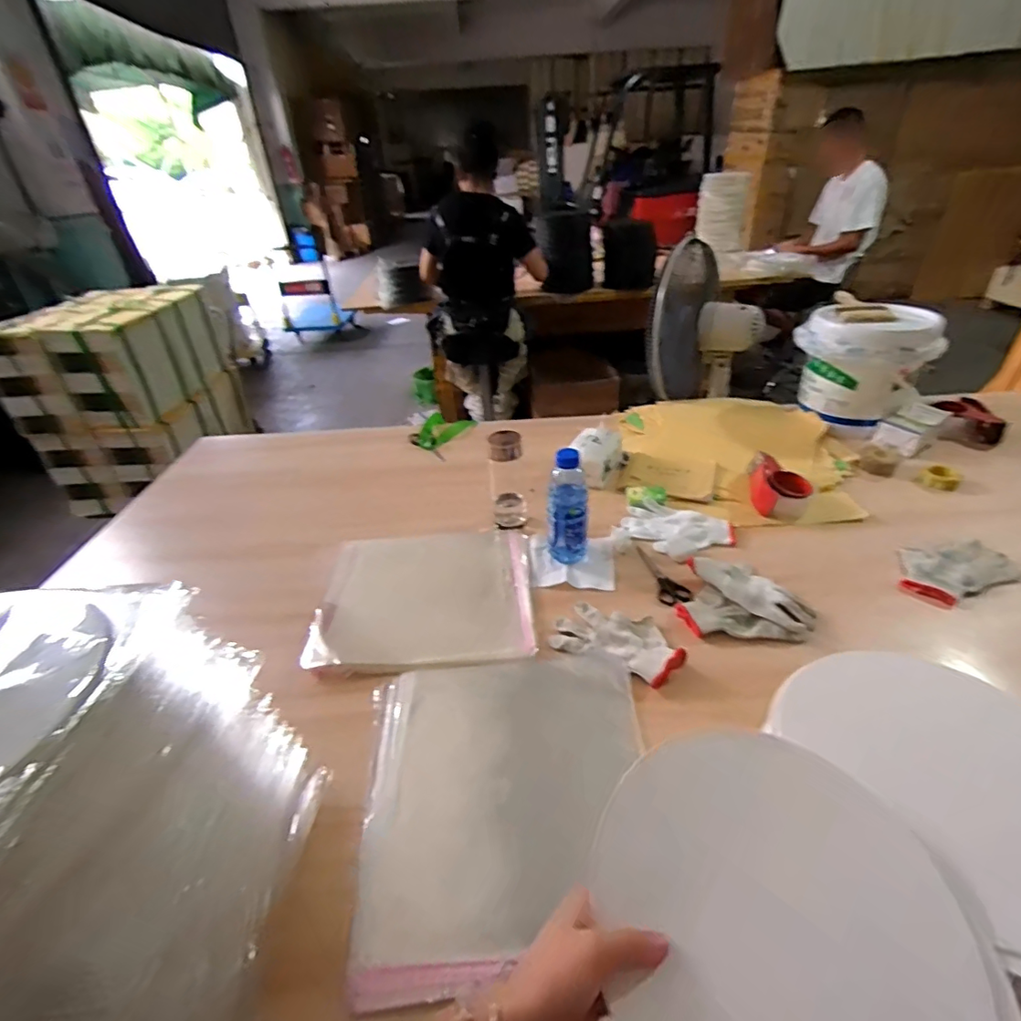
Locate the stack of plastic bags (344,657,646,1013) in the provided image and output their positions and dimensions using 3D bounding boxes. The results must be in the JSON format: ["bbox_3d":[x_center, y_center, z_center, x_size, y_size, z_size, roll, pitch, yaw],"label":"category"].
[{"bbox_3d":[0.002,0.316,0.602,0.329,0.017,0.340,-7,36,-4],"label":"stack of plastic bags"}]

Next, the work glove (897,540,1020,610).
[{"bbox_3d":[0.716,0.095,0.848,0.196,0.028,0.121,-15,38,-15],"label":"work glove"}]

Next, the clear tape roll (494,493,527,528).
[{"bbox_3d":[0.000,-0.006,1.010,0.063,0.050,0.061,1,36,6],"label":"clear tape roll"}]

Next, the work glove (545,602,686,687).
[{"bbox_3d":[0.157,0.185,0.750,0.181,0.032,0.099,16,41,25],"label":"work glove"}]

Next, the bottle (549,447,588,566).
[{"bbox_3d":[0.097,-0.004,0.879,0.067,0.193,0.064,3,37,9],"label":"bottle"}]

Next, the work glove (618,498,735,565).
[{"bbox_3d":[0.302,0.037,0.949,0.193,0.022,0.138,16,41,25],"label":"work glove"}]

